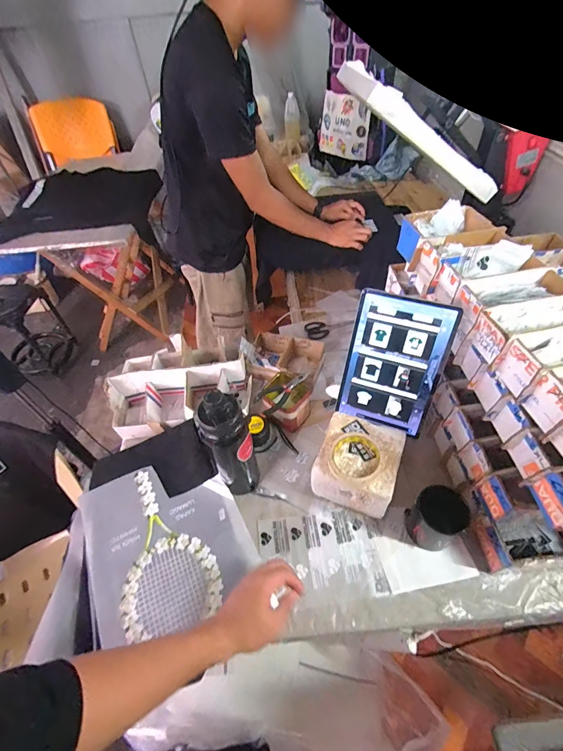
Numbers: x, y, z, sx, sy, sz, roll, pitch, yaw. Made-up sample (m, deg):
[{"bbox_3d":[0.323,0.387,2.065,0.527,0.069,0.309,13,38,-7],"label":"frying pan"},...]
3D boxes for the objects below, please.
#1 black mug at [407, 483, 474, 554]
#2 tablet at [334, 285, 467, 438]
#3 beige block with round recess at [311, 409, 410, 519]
[{"bbox_3d":[0.262,0.238,0.579,0.083,0.109,0.077,-2,50,2],"label":"black mug"},{"bbox_3d":[0.197,-0.019,0.605,0.159,0.235,0.011,16,25,16],"label":"tablet"},{"bbox_3d":[0.141,0.162,0.639,0.140,0.113,0.134,16,52,16],"label":"beige block with round recess"}]

